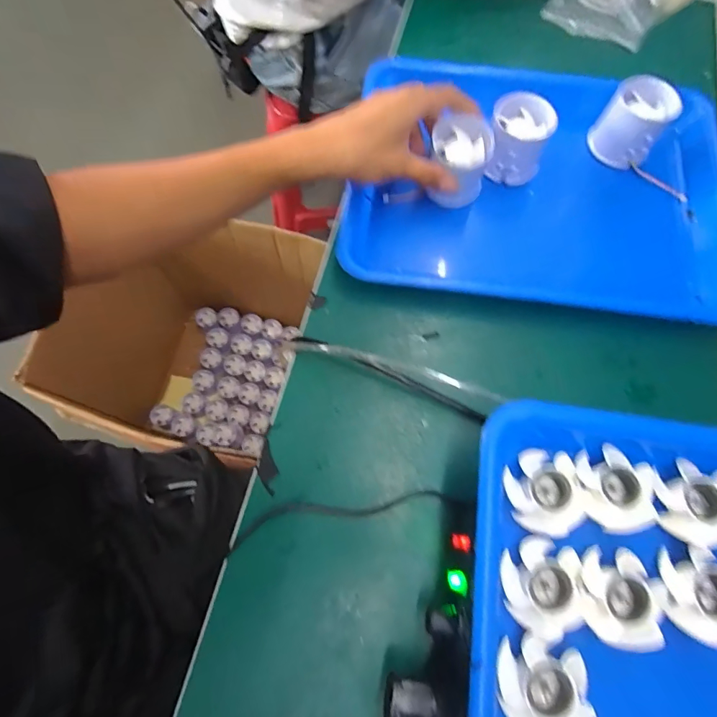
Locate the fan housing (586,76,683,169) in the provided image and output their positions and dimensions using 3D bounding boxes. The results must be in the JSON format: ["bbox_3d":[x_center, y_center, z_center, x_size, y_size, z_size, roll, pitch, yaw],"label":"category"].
[{"bbox_3d":[0.251,-0.216,0.391,0.056,0.059,0.045,36,74,12],"label":"fan housing"}]

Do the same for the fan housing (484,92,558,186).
[{"bbox_3d":[0.144,-0.195,0.386,0.049,0.058,0.052,8,71,3],"label":"fan housing"}]

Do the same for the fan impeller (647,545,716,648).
[{"bbox_3d":[0.182,0.125,0.223,0.042,0.014,0.048,-38,75,-13],"label":"fan impeller"}]

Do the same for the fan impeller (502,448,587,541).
[{"bbox_3d":[0.105,0.076,0.243,0.039,0.016,0.046,-5,70,-2],"label":"fan impeller"}]

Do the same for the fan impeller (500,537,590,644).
[{"bbox_3d":[0.098,0.121,0.225,0.040,0.017,0.046,-13,71,-5],"label":"fan impeller"}]

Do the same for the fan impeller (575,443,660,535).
[{"bbox_3d":[0.148,0.075,0.241,0.039,0.014,0.045,2,70,0],"label":"fan impeller"}]

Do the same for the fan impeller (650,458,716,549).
[{"bbox_3d":[0.188,0.081,0.238,0.040,0.012,0.045,-8,71,-3],"label":"fan impeller"}]

